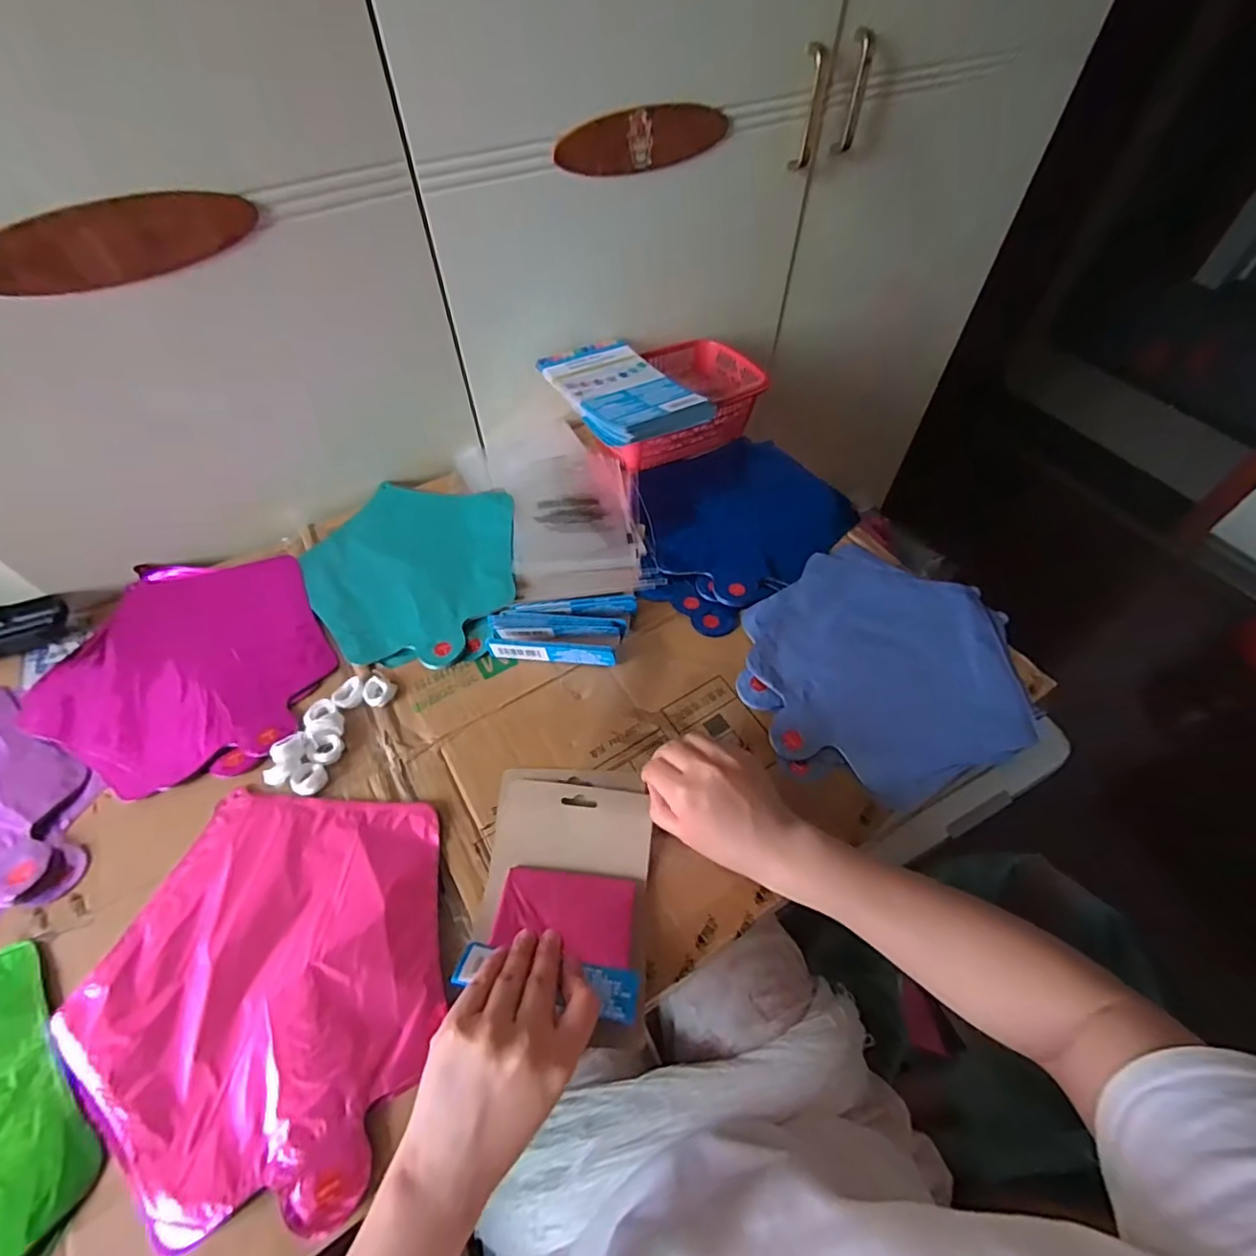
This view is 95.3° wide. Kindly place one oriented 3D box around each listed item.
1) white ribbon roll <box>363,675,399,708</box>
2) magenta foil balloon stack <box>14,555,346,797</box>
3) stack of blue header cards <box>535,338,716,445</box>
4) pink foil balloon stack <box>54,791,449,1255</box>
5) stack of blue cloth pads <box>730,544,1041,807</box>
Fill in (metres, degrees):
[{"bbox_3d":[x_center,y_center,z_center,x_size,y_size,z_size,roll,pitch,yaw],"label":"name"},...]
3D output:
[{"bbox_3d":[-0.214,0.055,0.491,0.024,0.009,0.024,0,53,0],"label":"white ribbon roll"},{"bbox_3d":[-0.399,0.030,0.512,0.228,0.007,0.264,-28,58,-19],"label":"magenta foil balloon stack"},{"bbox_3d":[-0.005,-0.258,0.618,0.116,0.021,0.196,-25,57,-17],"label":"stack of blue header cards"},{"bbox_3d":[-0.231,0.223,0.368,0.216,0.008,0.223,1,53,2],"label":"pink foil balloon stack"},{"bbox_3d":[0.226,0.028,0.519,0.255,0.017,0.230,-20,56,-14],"label":"stack of blue cloth pads"}]

